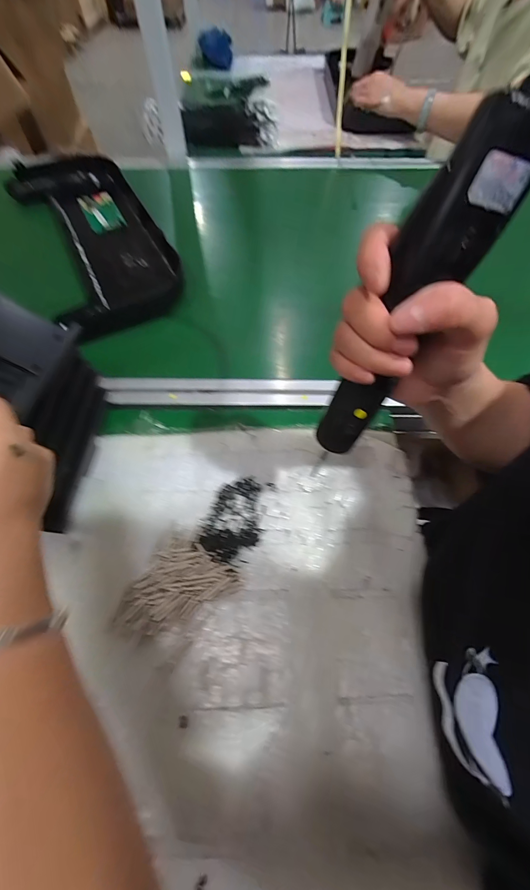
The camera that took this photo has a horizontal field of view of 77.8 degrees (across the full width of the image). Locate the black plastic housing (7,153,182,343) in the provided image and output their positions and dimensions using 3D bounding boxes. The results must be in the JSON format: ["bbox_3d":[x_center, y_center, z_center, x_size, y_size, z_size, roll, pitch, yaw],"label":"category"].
[{"bbox_3d":[-0.293,-0.371,0.564,0.193,0.040,0.482,-27,64,-14],"label":"black plastic housing"}]

